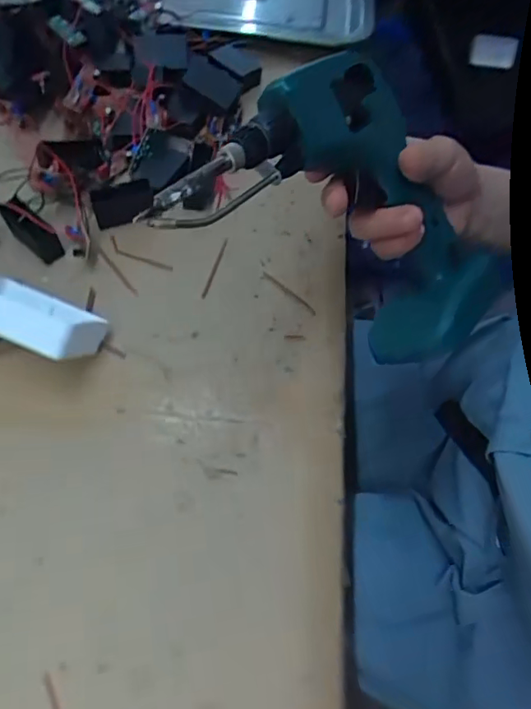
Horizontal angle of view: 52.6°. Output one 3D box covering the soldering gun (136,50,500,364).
[{"bbox_3d":[0.055,-0.068,0.305,0.185,0.064,0.175,47,64,-23],"label":"soldering gun"}]

